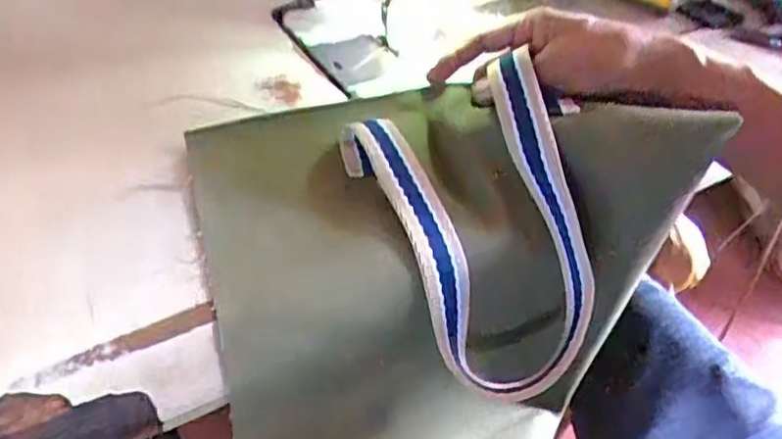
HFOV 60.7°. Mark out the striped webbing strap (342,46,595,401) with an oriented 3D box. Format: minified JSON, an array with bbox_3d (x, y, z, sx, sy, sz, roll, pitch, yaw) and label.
[{"bbox_3d":[0.064,0.006,0.426,0.140,0.073,0.198,-21,69,-8],"label":"striped webbing strap"}]

